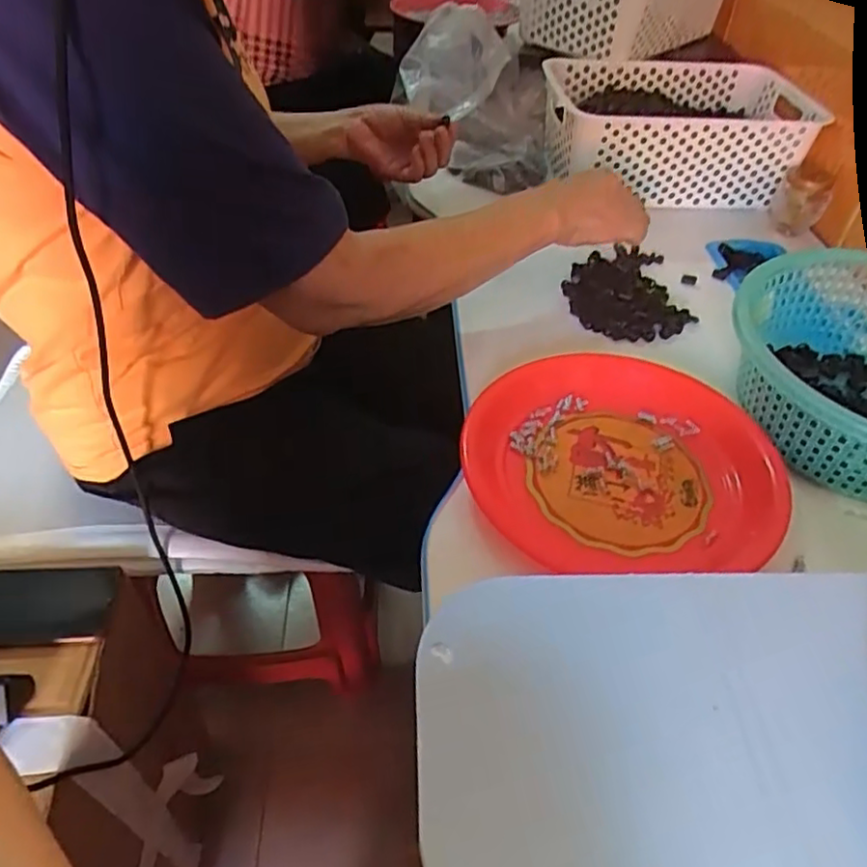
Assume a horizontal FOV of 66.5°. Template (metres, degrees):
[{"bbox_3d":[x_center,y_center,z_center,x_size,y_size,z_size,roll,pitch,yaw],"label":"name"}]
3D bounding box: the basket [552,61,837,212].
[{"bbox_3d":[0.293,-0.359,0.811,0.299,0.125,0.186,-3,45,-5],"label":"basket"}]

